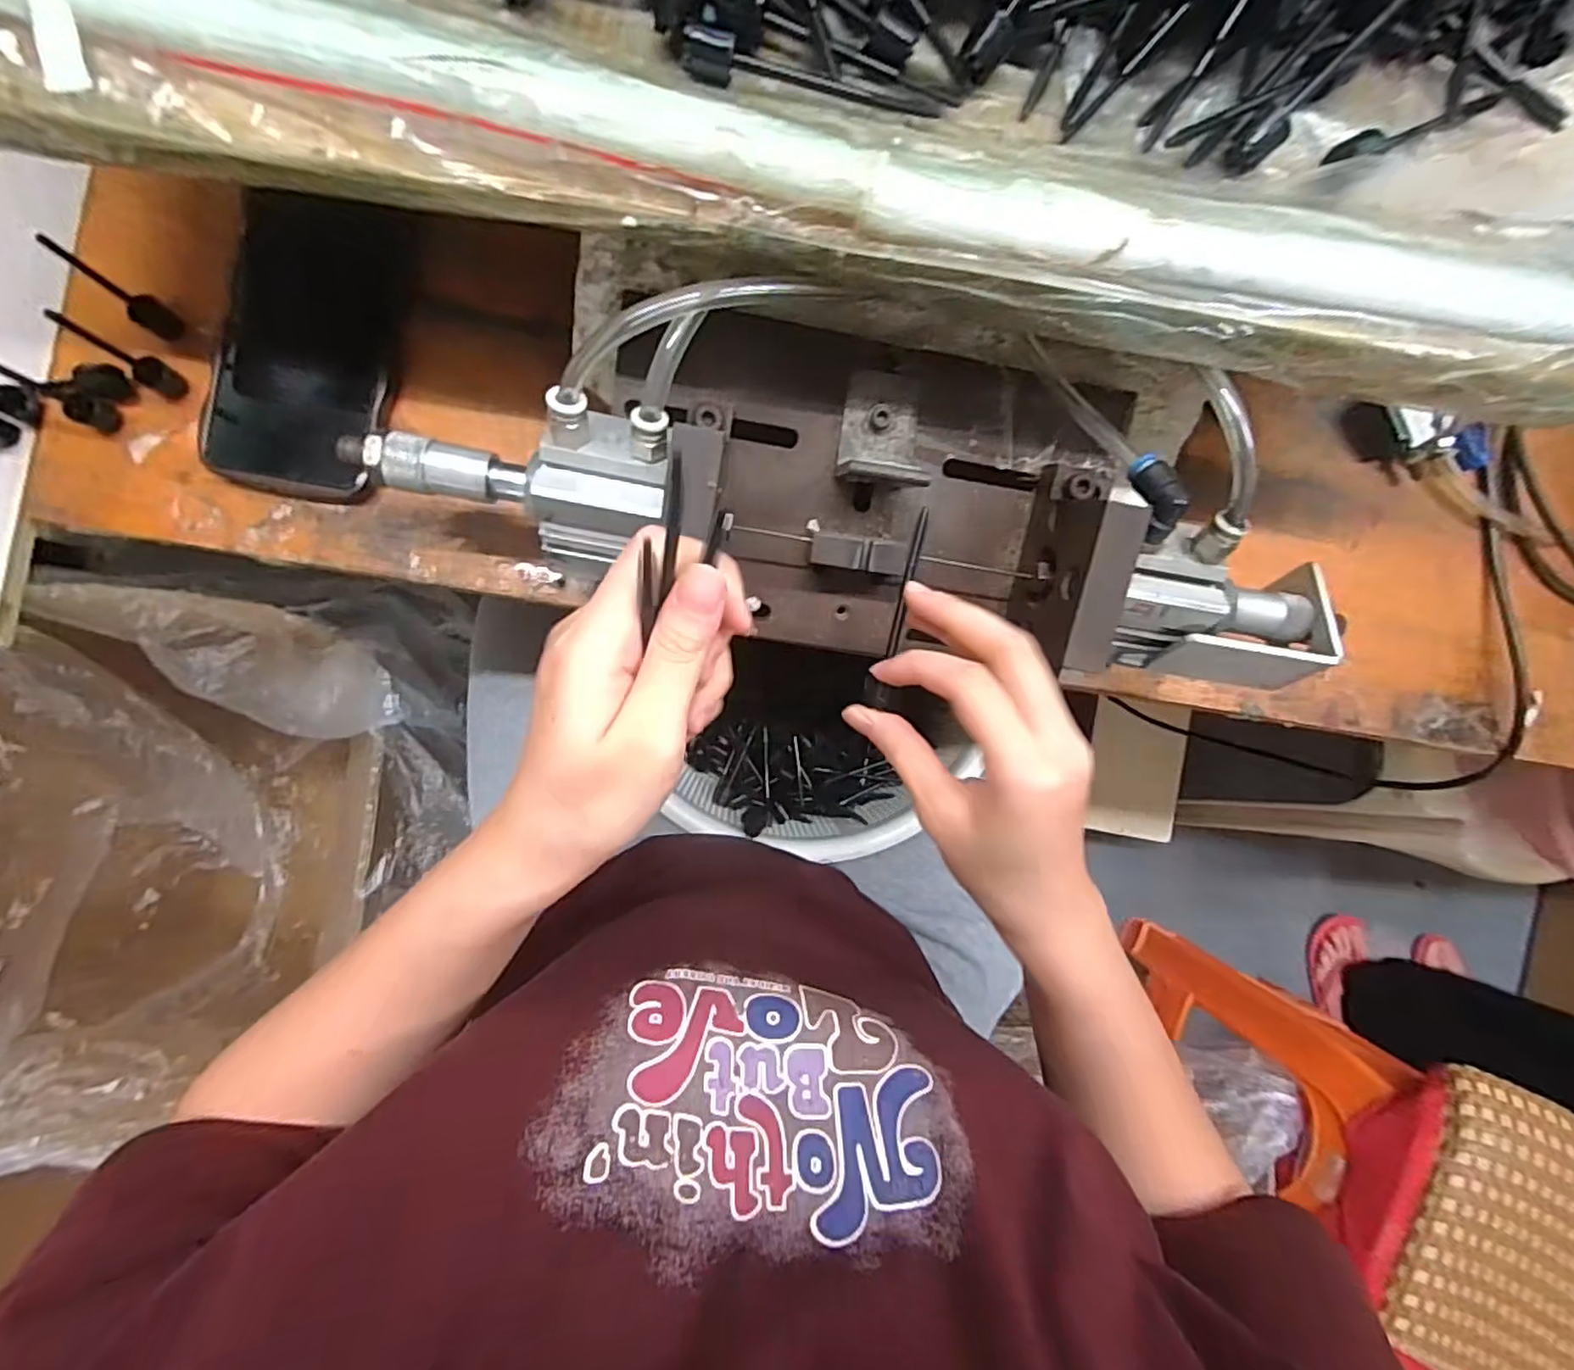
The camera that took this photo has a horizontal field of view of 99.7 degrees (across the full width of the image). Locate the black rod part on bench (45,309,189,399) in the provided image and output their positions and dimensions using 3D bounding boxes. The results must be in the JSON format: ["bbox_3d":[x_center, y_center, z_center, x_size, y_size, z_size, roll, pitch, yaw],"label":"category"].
[{"bbox_3d":[-0.302,-0.150,0.302,0.012,0.057,0.015,29,85,-5],"label":"black rod part on bench"}]

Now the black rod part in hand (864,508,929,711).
[{"bbox_3d":[0.048,-0.033,0.282,0.010,0.008,0.086,14,95,-6],"label":"black rod part in hand"}]

